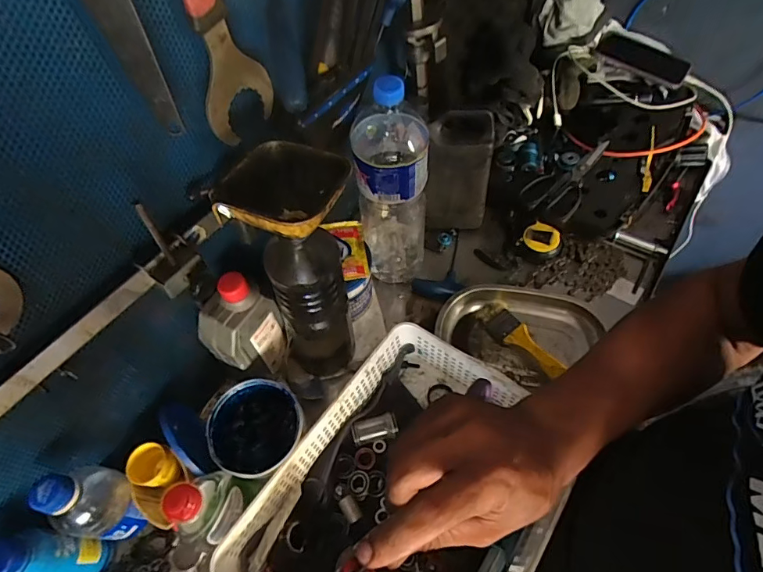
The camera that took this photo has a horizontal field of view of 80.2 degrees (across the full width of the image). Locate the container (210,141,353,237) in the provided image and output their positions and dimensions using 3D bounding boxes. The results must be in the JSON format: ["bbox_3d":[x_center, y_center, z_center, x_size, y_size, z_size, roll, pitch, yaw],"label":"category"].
[{"bbox_3d":[-0.082,-0.074,0.385,0.104,0.066,0.091,15,60,14],"label":"container"}]

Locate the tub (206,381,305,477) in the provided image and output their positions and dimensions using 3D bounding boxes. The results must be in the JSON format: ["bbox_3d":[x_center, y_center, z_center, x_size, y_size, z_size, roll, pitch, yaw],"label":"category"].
[{"bbox_3d":[-0.140,0.161,0.516,0.100,0.068,0.094,-2,57,3],"label":"tub"}]

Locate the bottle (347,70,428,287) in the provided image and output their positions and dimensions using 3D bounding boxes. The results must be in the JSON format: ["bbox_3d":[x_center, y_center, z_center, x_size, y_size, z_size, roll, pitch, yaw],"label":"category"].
[{"bbox_3d":[0.015,-0.122,0.576,0.086,0.301,0.097,-2,57,3],"label":"bottle"}]

